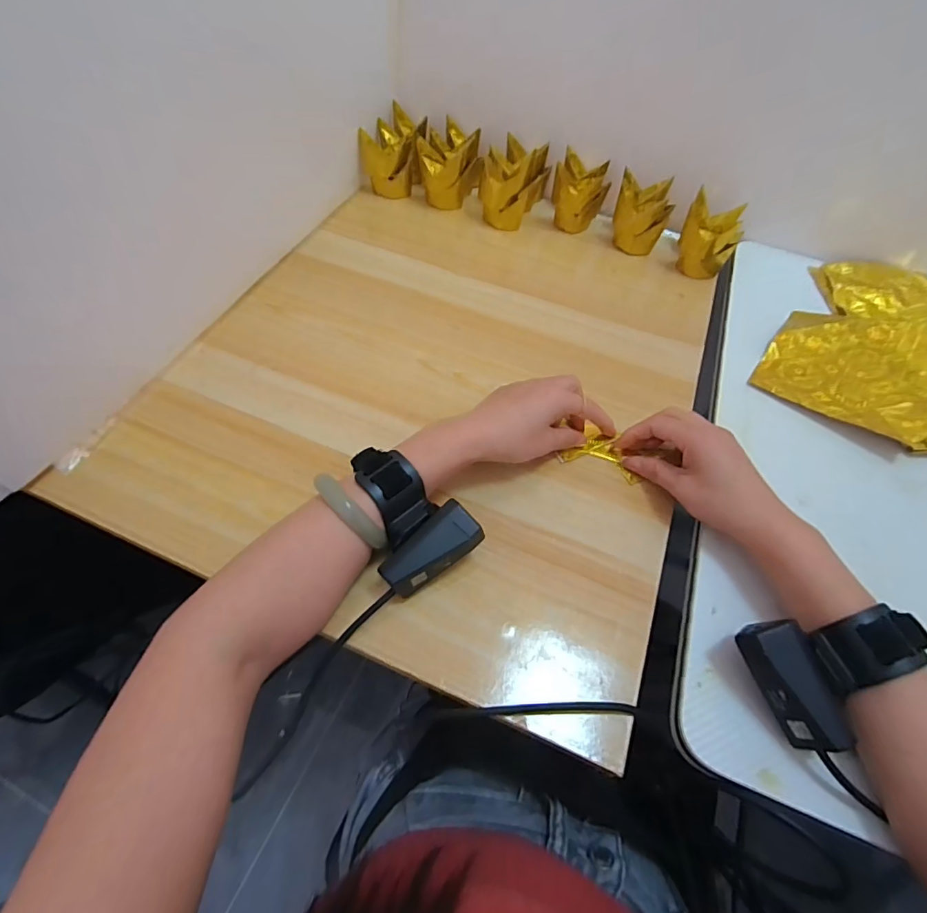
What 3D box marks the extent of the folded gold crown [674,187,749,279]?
[{"bbox_3d":[0.285,-0.258,0.561,0.063,0.058,0.073,20,58,9],"label":"folded gold crown"}]

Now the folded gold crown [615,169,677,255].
[{"bbox_3d":[0.211,-0.288,0.572,0.065,0.060,0.061,16,58,7],"label":"folded gold crown"}]

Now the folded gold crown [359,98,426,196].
[{"bbox_3d":[-0.085,-0.392,0.616,0.071,0.061,0.109,9,57,2],"label":"folded gold crown"}]

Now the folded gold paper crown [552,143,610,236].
[{"bbox_3d":[0.143,-0.327,0.592,0.062,0.060,0.074,16,58,6],"label":"folded gold paper crown"}]

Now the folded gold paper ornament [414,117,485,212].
[{"bbox_3d":[-0.019,-0.368,0.612,0.077,0.074,0.101,-5,58,-7],"label":"folded gold paper ornament"}]

